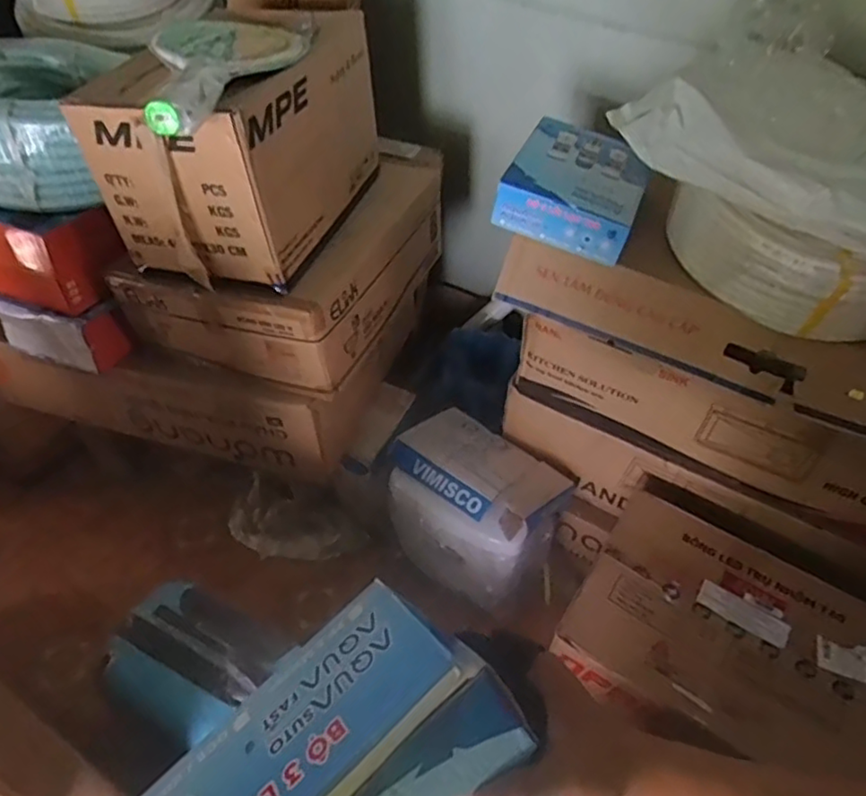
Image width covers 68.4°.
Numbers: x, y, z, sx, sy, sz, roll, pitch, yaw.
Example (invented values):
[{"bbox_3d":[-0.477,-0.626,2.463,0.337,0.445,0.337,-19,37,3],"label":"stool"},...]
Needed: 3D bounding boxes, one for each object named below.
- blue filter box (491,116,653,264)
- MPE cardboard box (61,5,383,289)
[{"bbox_3d":[0.258,-0.377,1.128,0.226,0.089,0.269,20,49,15],"label":"blue filter box"},{"bbox_3d":[-0.330,-0.465,1.129,0.324,0.269,0.493,14,48,10],"label":"MPE cardboard box"}]

